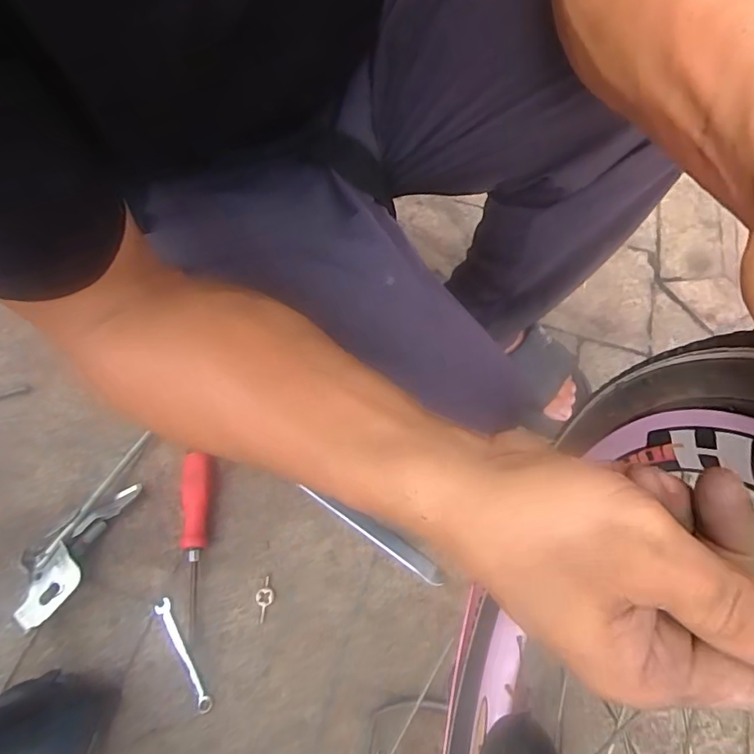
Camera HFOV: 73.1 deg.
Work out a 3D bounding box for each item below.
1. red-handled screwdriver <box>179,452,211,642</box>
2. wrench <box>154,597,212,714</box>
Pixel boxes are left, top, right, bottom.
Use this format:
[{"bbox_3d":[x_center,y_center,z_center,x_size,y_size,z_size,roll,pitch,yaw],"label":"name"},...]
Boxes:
[{"bbox_3d":[-0.196,0.170,0.538,0.033,0.032,0.177,-2,61,-5],"label":"red-handled screwdriver"},{"bbox_3d":[-0.191,0.271,0.498,0.014,0.008,0.112,-29,67,-18],"label":"wrench"}]

